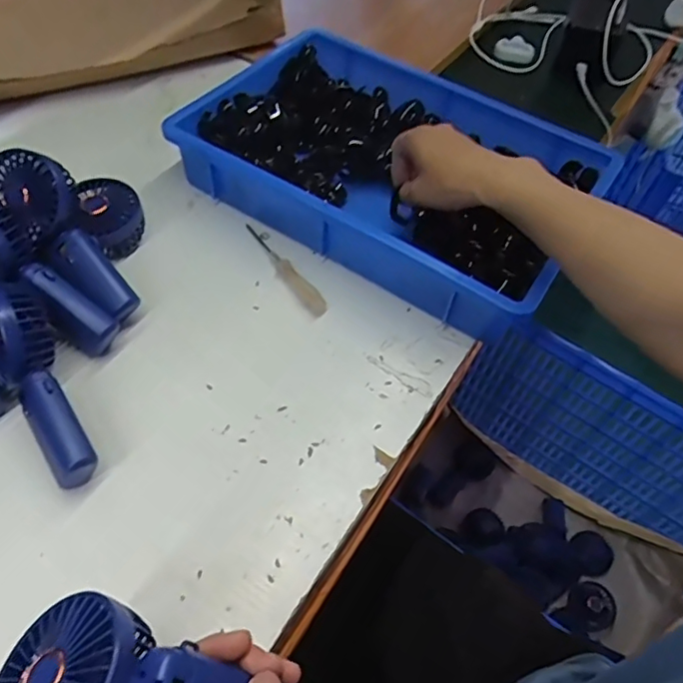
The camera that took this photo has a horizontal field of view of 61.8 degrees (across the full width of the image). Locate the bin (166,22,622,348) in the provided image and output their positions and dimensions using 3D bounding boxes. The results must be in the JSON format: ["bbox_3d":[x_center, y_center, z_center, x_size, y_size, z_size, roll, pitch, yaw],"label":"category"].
[{"bbox_3d":[0.052,-0.194,0.633,0.407,0.082,0.283,28,58,14],"label":"bin"}]

